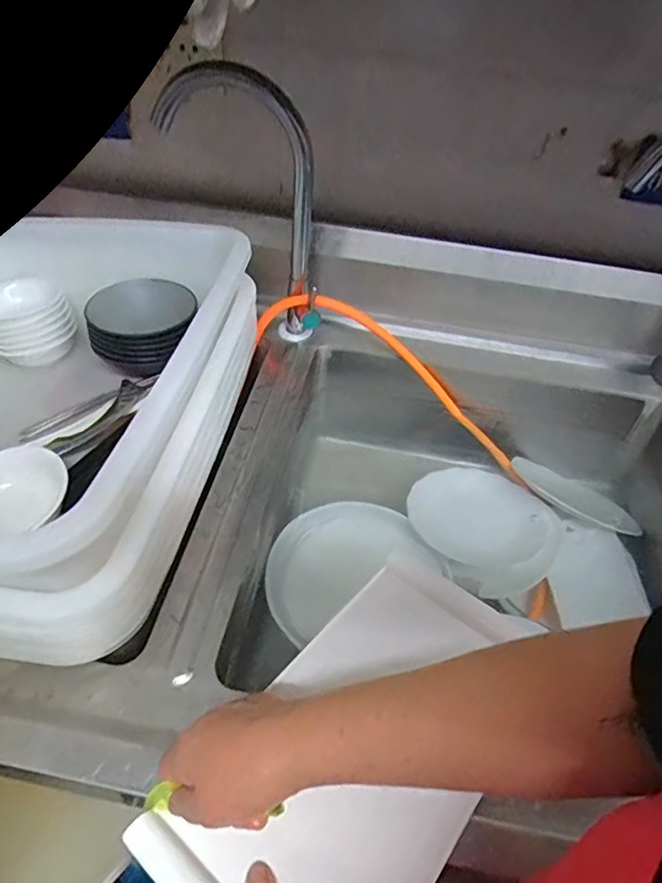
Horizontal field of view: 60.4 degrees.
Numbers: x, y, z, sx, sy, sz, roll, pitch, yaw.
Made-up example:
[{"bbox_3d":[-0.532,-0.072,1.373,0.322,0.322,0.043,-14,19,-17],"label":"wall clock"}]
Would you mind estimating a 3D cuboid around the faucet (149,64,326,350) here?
[{"bbox_3d":[-0.098,-0.275,0.719,0.182,0.323,0.055,15,45,9],"label":"faucet"}]

